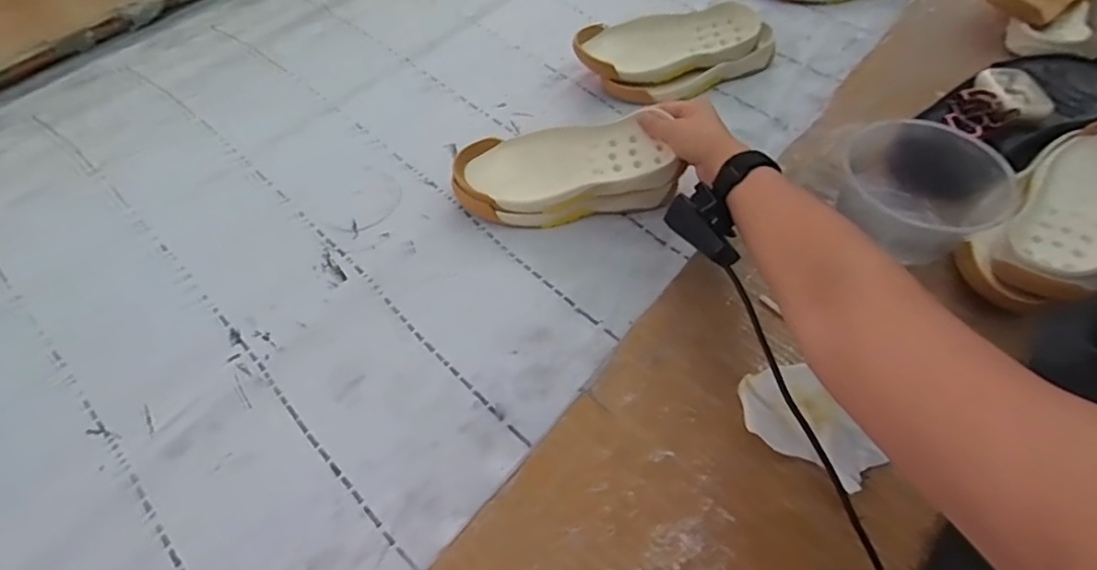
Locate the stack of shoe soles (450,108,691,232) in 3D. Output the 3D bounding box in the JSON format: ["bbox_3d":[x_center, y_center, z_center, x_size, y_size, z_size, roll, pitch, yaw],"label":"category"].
[{"bbox_3d":[0.014,-0.117,0.602,0.225,0.063,0.086,-3,56,6],"label":"stack of shoe soles"}]

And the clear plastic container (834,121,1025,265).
[{"bbox_3d":[0.330,-0.083,0.539,0.124,0.088,0.128,1,56,-1],"label":"clear plastic container"}]

